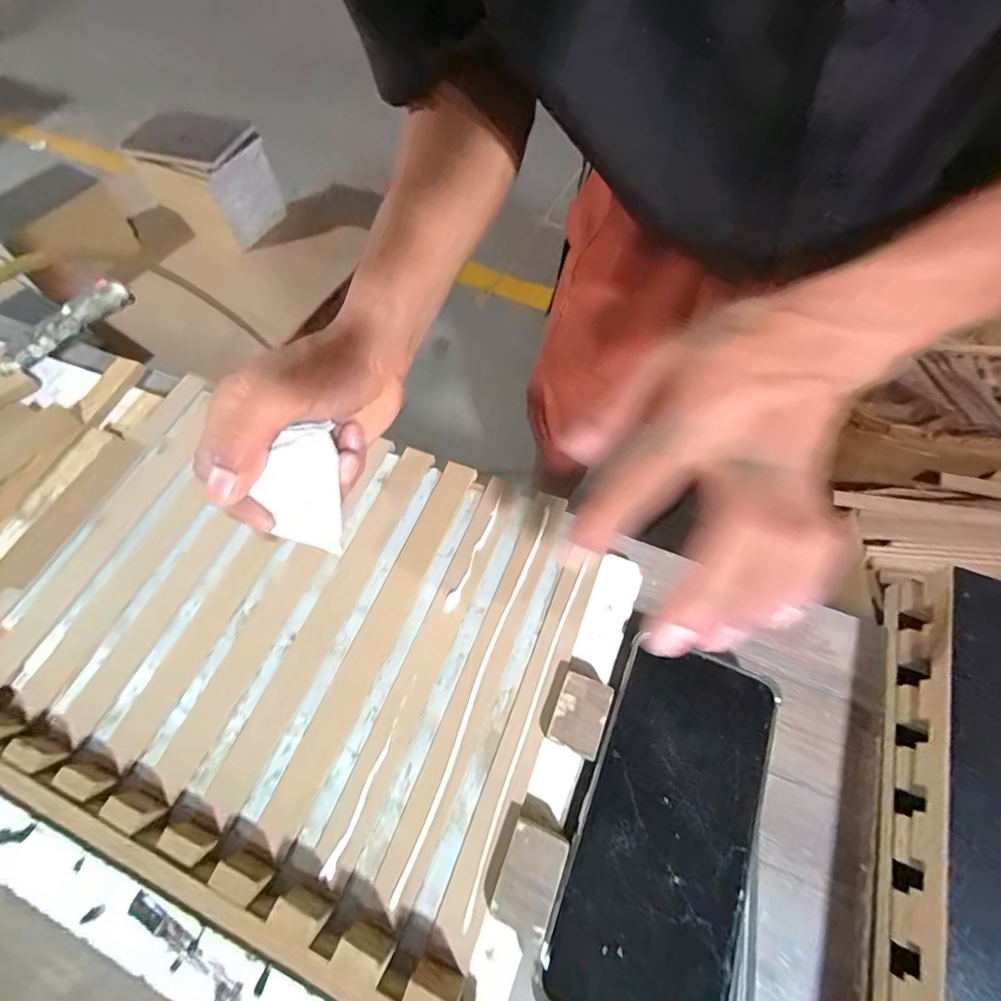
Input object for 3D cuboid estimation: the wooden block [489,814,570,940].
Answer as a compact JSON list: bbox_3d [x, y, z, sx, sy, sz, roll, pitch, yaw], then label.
[{"bbox_3d":[0.013,0.169,0.213,0.025,0.009,0.039,20,65,12],"label":"wooden block"}]

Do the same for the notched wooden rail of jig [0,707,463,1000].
[{"bbox_3d":[-0.202,0.140,0.225,0.412,0.023,0.023,19,65,12],"label":"notched wooden rail of jig"}]

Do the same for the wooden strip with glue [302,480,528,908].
[{"bbox_3d":[-0.040,0.083,0.266,0.021,0.004,0.223,19,66,12],"label":"wooden strip with glue"}]

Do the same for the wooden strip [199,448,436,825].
[{"bbox_3d":[-0.099,0.060,0.275,0.023,0.011,0.227,19,65,12],"label":"wooden strip"}]

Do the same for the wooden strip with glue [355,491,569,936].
[{"bbox_3d":[-0.010,0.092,0.255,0.022,0.013,0.226,20,65,12],"label":"wooden strip with glue"}]

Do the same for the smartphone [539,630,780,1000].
[{"bbox_3d":[0.079,0.150,0.221,0.076,0.011,0.159,22,65,13],"label":"smartphone"}]

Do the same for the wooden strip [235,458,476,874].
[{"bbox_3d":[-0.071,0.074,0.272,0.022,0.004,0.229,20,66,12],"label":"wooden strip"}]

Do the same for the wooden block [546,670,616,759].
[{"bbox_3d":[0.041,0.110,0.243,0.025,0.012,0.035,21,65,12],"label":"wooden block"}]

